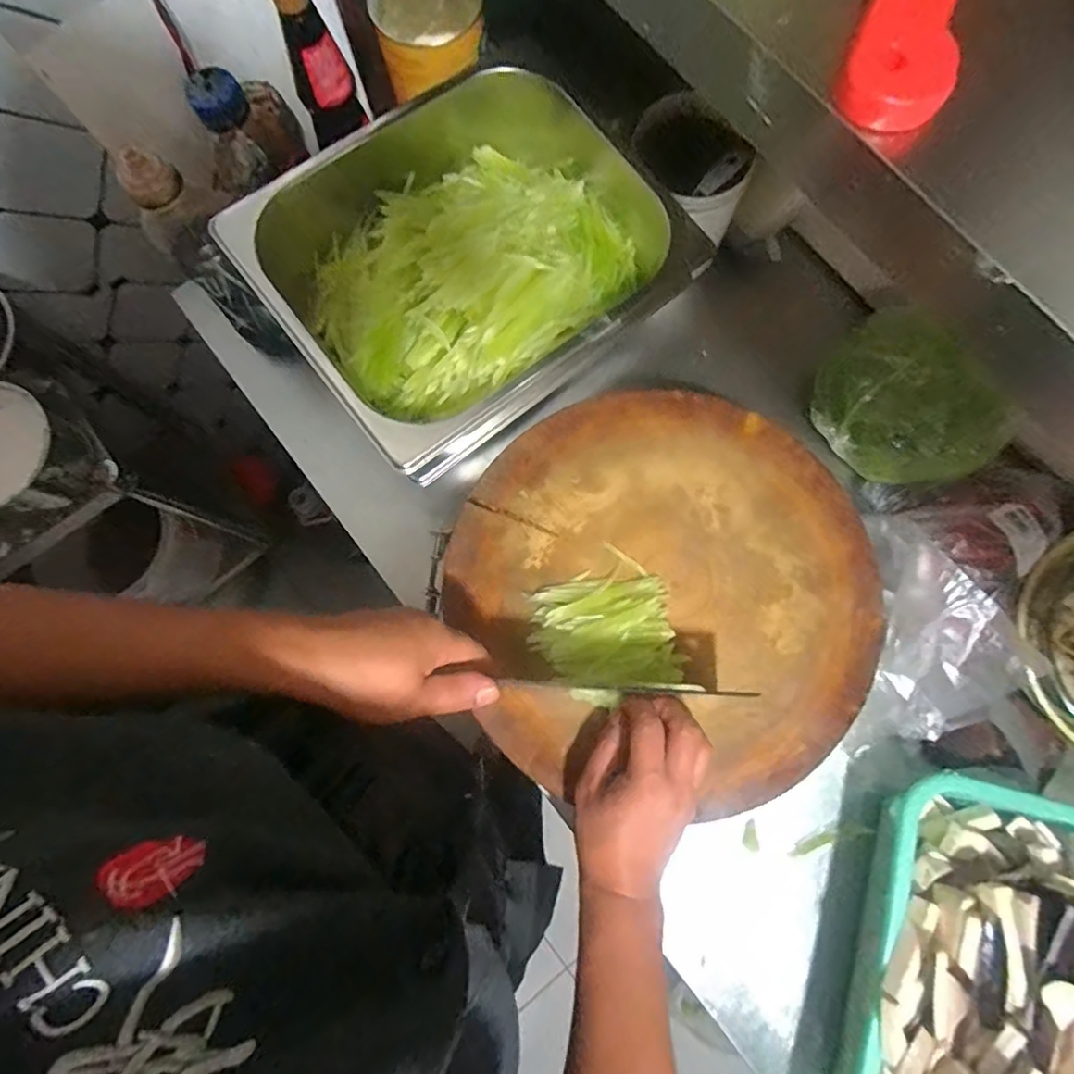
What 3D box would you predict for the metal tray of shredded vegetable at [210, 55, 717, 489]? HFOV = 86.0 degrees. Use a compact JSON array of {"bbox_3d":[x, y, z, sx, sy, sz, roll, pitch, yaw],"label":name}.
[{"bbox_3d":[-0.051,-0.245,0.498,0.331,0.081,0.265,-38,81,-6],"label":"metal tray of shredded vegetable"}]

